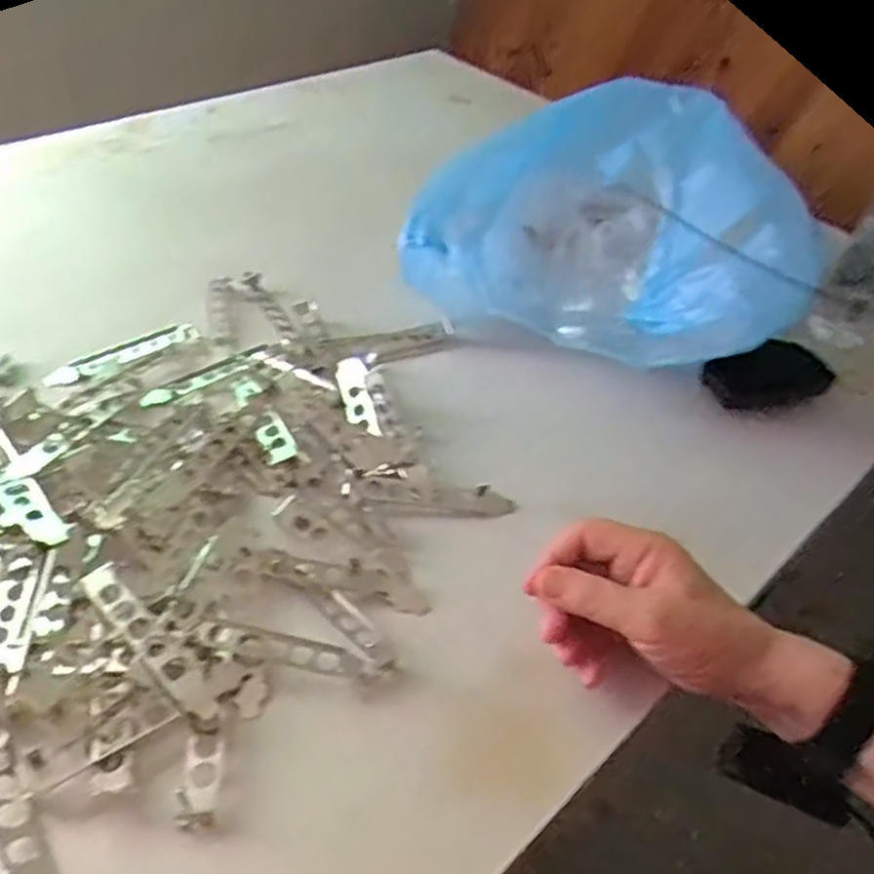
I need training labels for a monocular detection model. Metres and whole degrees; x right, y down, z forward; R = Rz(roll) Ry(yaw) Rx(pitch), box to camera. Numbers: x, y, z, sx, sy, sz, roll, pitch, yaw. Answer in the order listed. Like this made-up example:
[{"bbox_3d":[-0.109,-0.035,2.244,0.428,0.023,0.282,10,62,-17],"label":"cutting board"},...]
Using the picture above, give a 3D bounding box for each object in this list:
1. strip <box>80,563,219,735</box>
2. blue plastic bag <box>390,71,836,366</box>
[{"bbox_3d":[-0.162,0.114,0.429,0.019,0.011,0.117,-32,56,-34],"label":"strip"},{"bbox_3d":[0.168,-0.198,0.700,0.337,0.176,0.239,21,46,13],"label":"blue plastic bag"}]

